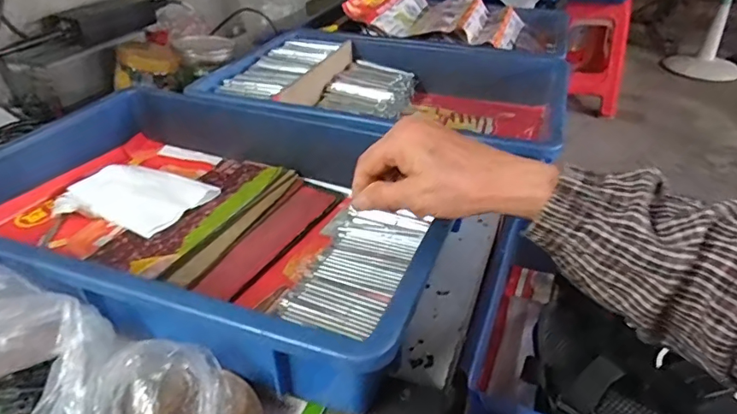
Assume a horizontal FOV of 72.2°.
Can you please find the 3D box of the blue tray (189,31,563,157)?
[{"bbox_3d":[0.025,-0.150,0.690,0.426,0.081,0.321,12,36,17],"label":"blue tray"}]

